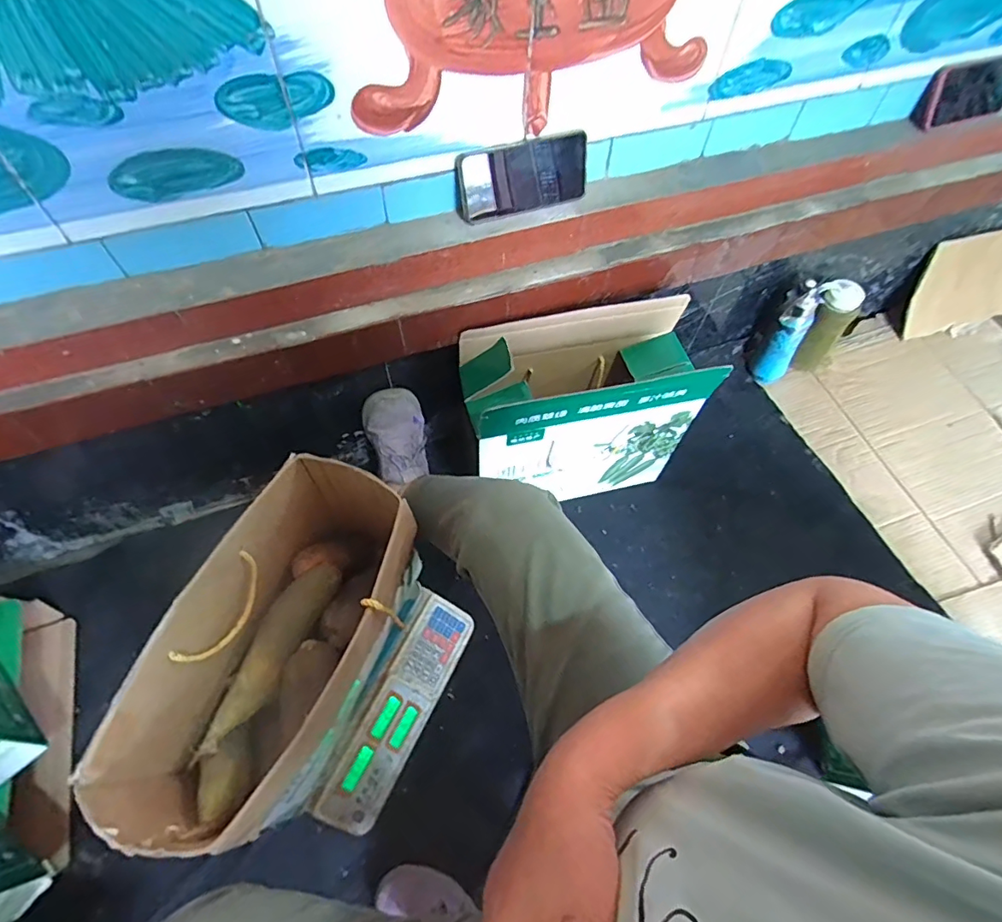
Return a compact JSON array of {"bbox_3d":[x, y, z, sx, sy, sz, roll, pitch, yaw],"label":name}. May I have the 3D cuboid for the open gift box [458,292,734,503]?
[{"bbox_3d":[0.121,-0.075,0.870,0.352,0.340,0.162,-12,62,-8],"label":"open gift box"}]

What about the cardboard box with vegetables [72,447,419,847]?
[{"bbox_3d":[-0.240,0.229,0.628,0.184,0.274,0.372,21,63,10],"label":"cardboard box with vegetables"}]

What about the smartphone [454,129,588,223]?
[{"bbox_3d":[0.028,-0.346,0.631,0.168,0.082,0.014,-17,52,-11],"label":"smartphone"}]

